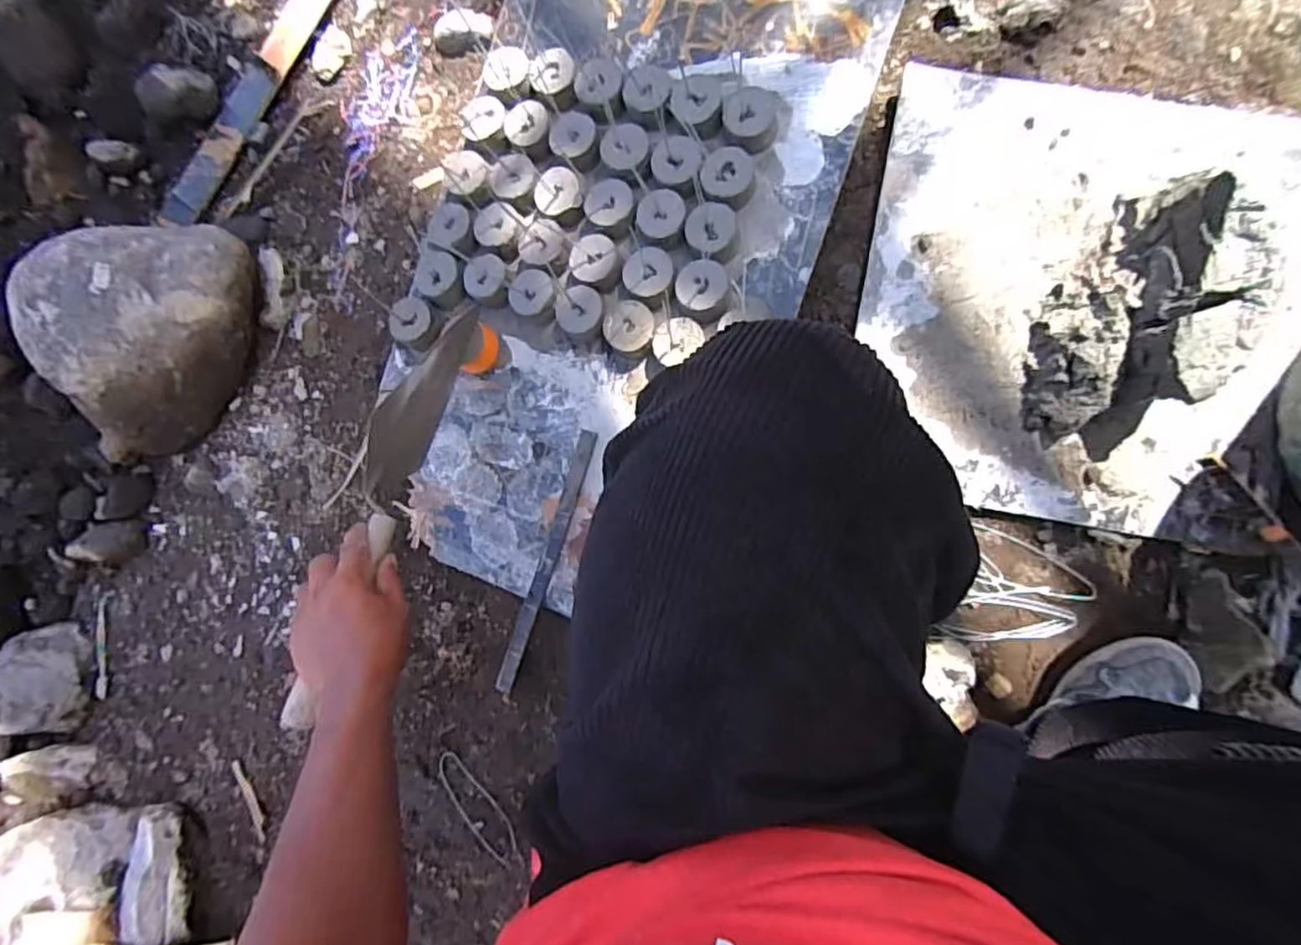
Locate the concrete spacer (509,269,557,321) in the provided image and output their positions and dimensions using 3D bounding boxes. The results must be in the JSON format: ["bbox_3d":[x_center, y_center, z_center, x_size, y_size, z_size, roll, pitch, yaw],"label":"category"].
[{"bbox_3d":[-0.128,-0.195,0.702,0.048,0.035,0.049,-1,86,11],"label":"concrete spacer"}]

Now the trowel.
[{"bbox_3d":[-0.258,0.024,0.625,0.041,0.101,0.424,12,68,8],"label":"trowel"}]

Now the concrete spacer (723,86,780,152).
[{"bbox_3d":[0.105,-0.362,0.657,0.055,0.034,0.054,-5,85,10],"label":"concrete spacer"}]

